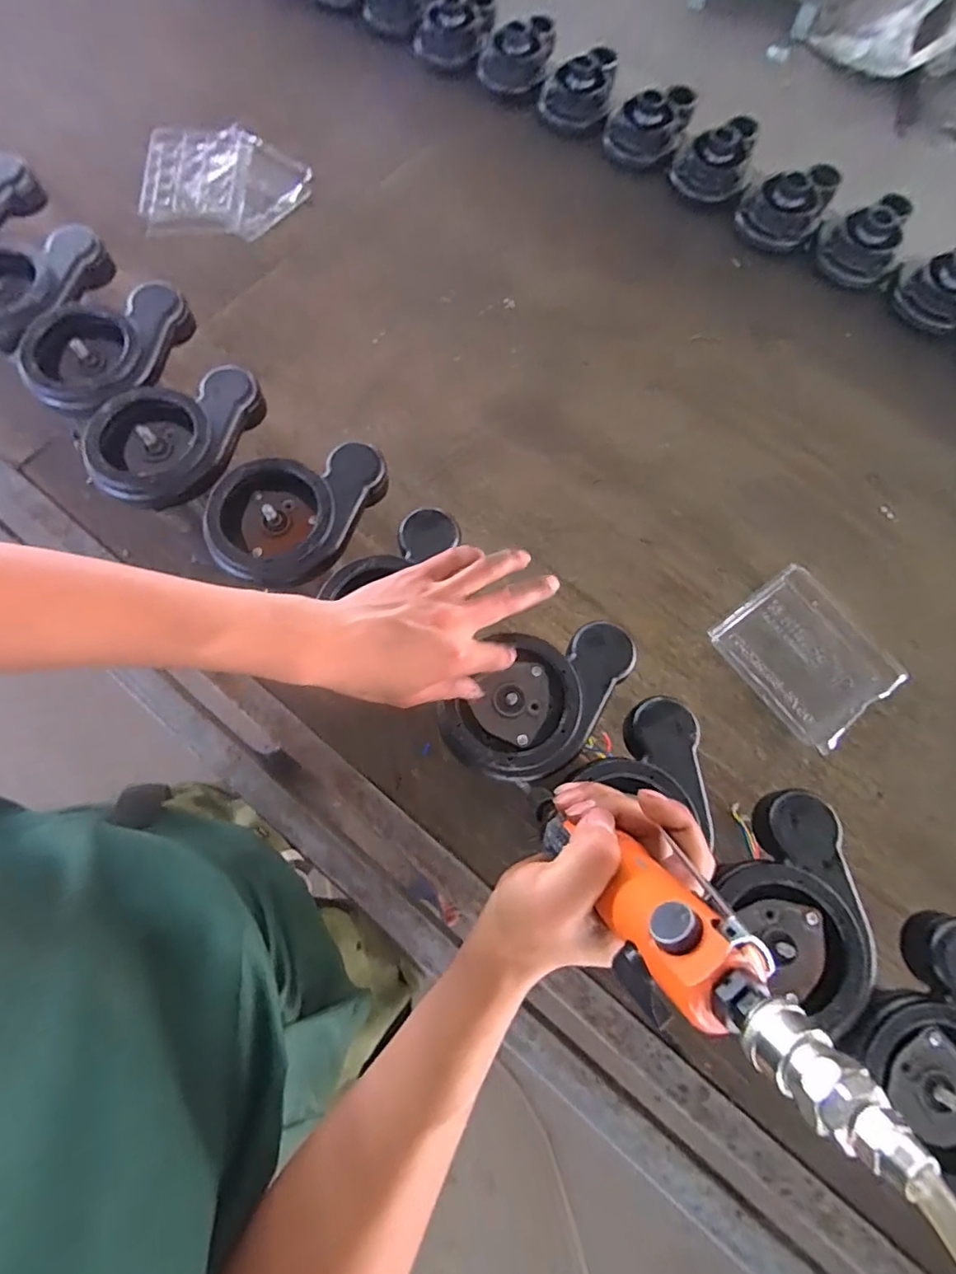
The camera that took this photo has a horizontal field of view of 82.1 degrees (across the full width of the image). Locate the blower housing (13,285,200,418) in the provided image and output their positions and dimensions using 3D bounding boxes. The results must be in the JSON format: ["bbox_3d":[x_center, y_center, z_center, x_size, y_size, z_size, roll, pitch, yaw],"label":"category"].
[{"bbox_3d":[-0.362,-0.282,0.546,0.165,0.038,0.113,-27,75,-9],"label":"blower housing"}]

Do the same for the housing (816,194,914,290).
[{"bbox_3d":[0.553,-0.571,0.798,0.112,0.071,0.091,32,74,8],"label":"housing"}]

